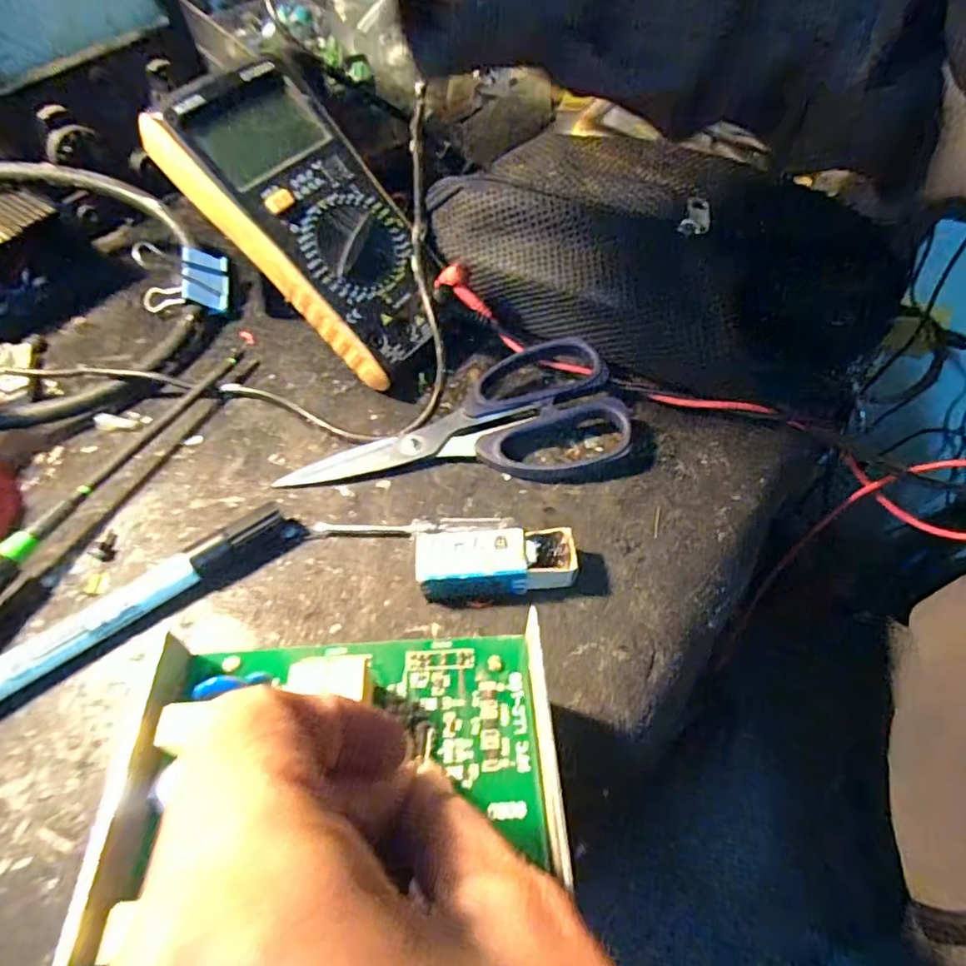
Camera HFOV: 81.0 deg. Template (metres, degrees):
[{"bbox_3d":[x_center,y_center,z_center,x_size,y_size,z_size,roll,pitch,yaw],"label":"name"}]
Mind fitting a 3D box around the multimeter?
[{"bbox_3d":[-0.086,-0.138,0.303,0.162,0.024,0.085,47,67,-16],"label":"multimeter"}]

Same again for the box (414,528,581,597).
[{"bbox_3d":[0.006,0.037,0.248,0.067,0.021,0.028,-3,55,1],"label":"box"}]

